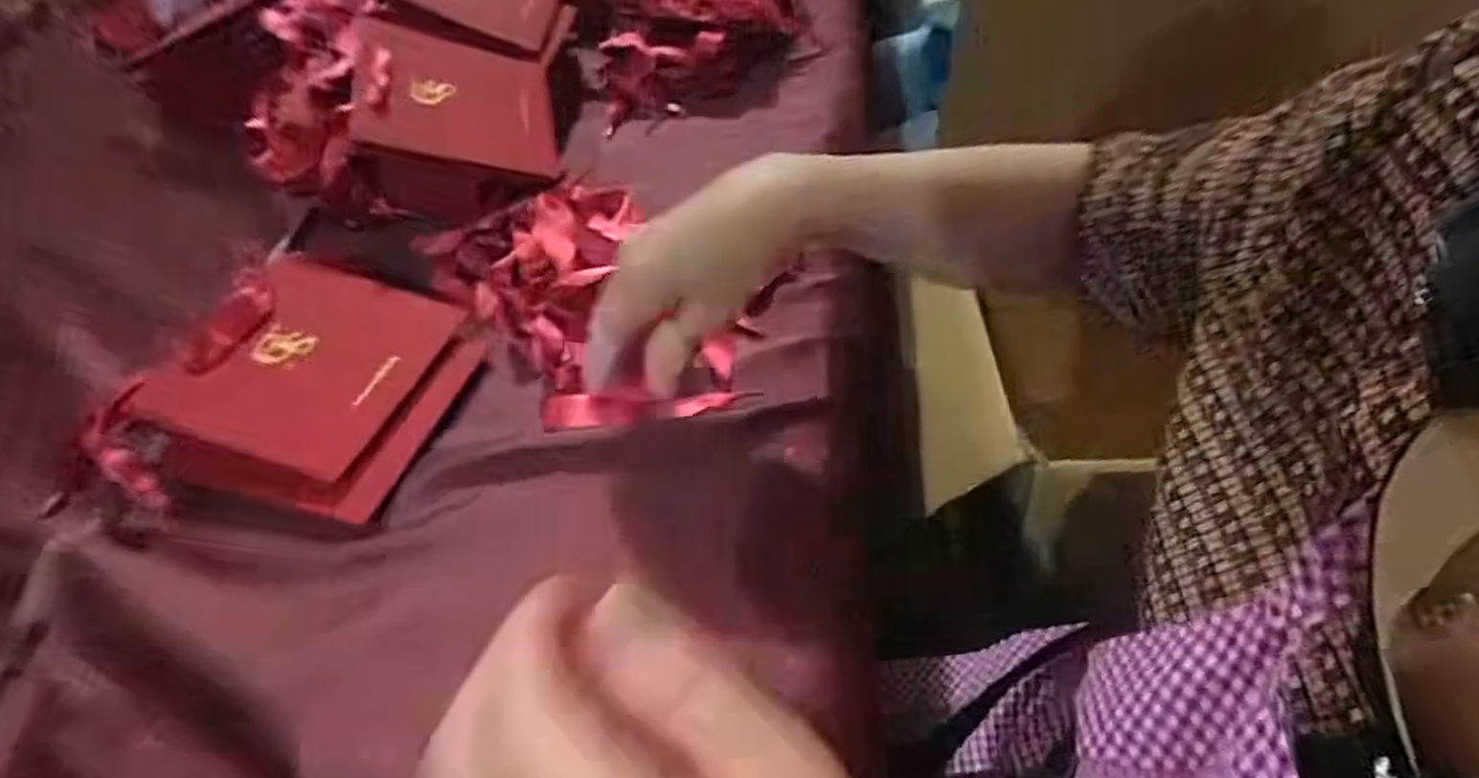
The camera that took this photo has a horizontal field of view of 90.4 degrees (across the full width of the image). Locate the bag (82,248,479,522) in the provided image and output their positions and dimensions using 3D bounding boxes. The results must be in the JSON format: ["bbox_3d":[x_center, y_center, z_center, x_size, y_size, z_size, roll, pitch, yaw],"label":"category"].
[{"bbox_3d":[-0.267,-0.005,0.450,0.169,0.041,0.174,9,51,11],"label":"bag"}]

